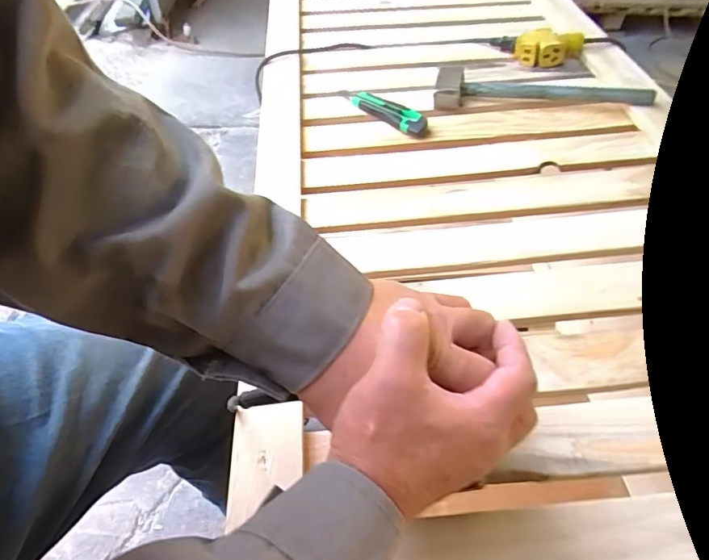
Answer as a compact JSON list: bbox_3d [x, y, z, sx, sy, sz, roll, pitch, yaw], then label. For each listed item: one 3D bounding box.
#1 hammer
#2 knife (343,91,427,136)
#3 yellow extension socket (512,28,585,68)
[{"bbox_3d":[0.293,-0.302,0.738,0.328,0.037,0.080,6,50,5],"label":"hammer"},{"bbox_3d":[0.044,-0.263,0.717,0.038,0.025,0.157,-37,59,-27],"label":"knife"},{"bbox_3d":[0.346,-0.413,0.833,0.109,0.046,0.071,18,52,14],"label":"yellow extension socket"}]

